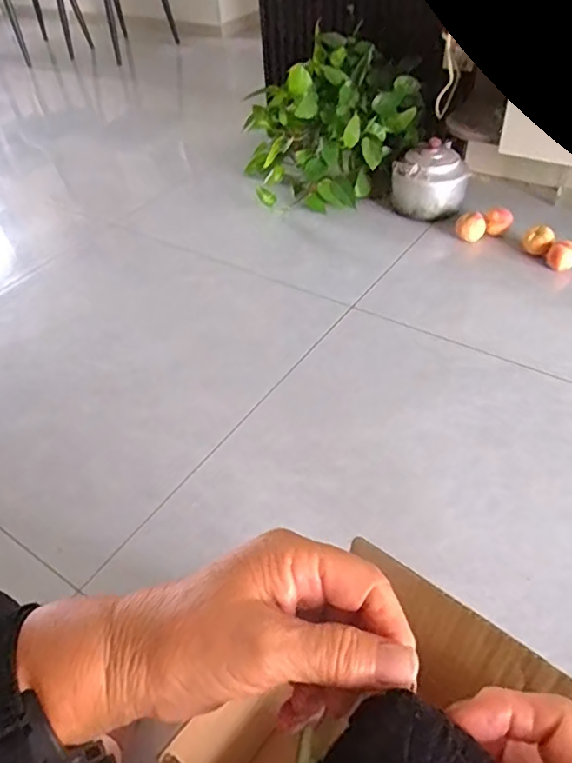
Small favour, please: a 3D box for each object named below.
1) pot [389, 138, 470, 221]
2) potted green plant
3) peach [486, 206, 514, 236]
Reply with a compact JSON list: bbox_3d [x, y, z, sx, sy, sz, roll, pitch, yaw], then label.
[{"bbox_3d":[0.380,-0.534,1.492,0.188,0.142,0.153,5,46,11],"label":"pot"},{"bbox_3d":[0.114,-0.766,1.645,0.445,0.351,0.459,-10,45,-4],"label":"potted green plant"},{"bbox_3d":[0.548,-0.406,1.449,0.062,0.066,0.062,9,47,15],"label":"peach"}]

